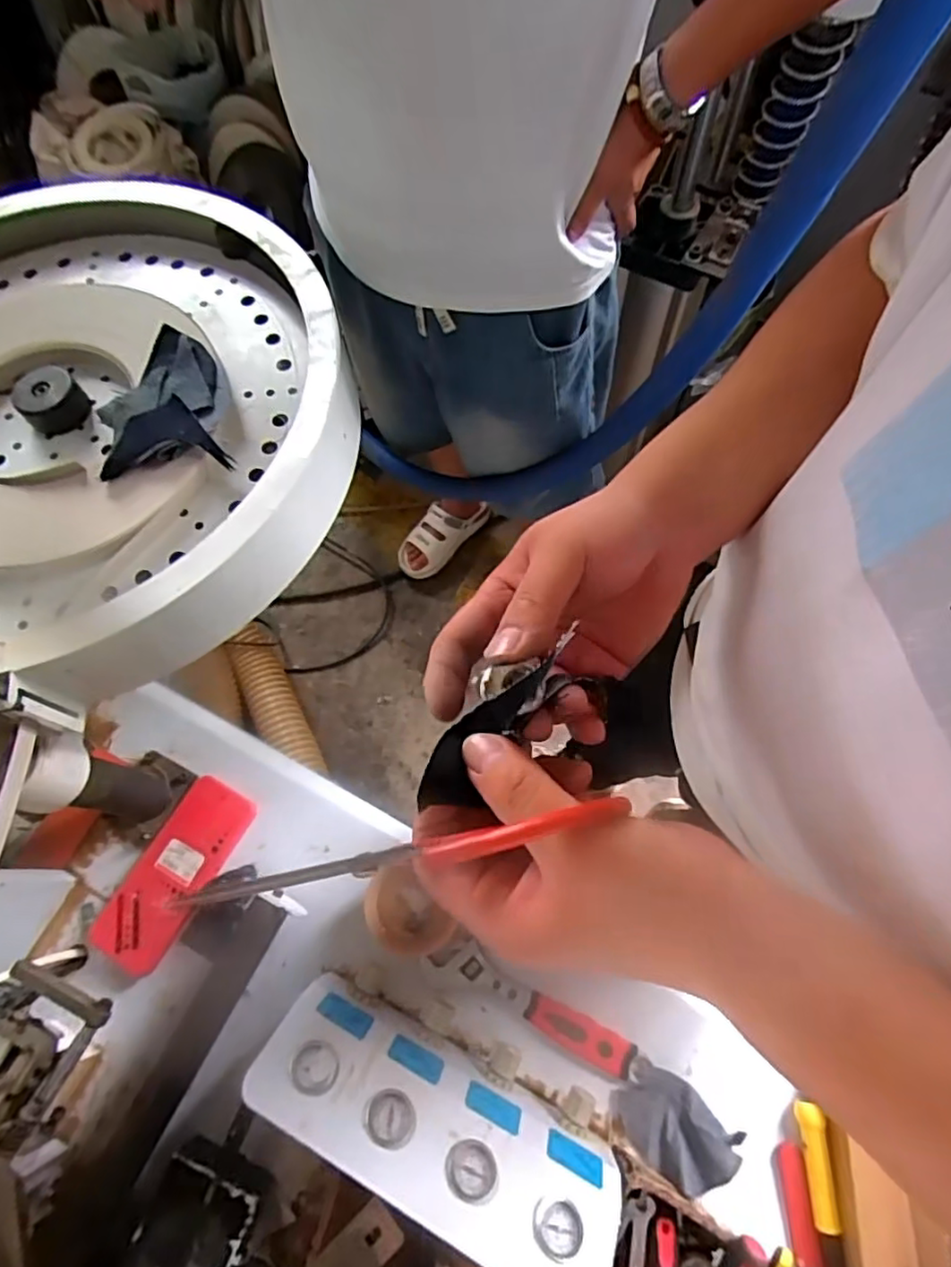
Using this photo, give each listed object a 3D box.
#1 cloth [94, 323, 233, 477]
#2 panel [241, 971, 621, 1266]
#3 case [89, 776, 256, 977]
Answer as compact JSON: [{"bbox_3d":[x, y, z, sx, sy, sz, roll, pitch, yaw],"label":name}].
[{"bbox_3d":[-0.333,-0.244,0.664,0.120,0.034,0.173,-15,69,-3],"label":"cloth"},{"bbox_3d":[-0.038,0.495,0.641,0.366,0.149,0.105,25,72,11],"label":"panel"},{"bbox_3d":[-0.392,0.310,0.822,0.101,0.030,0.237,28,73,12],"label":"case"}]

